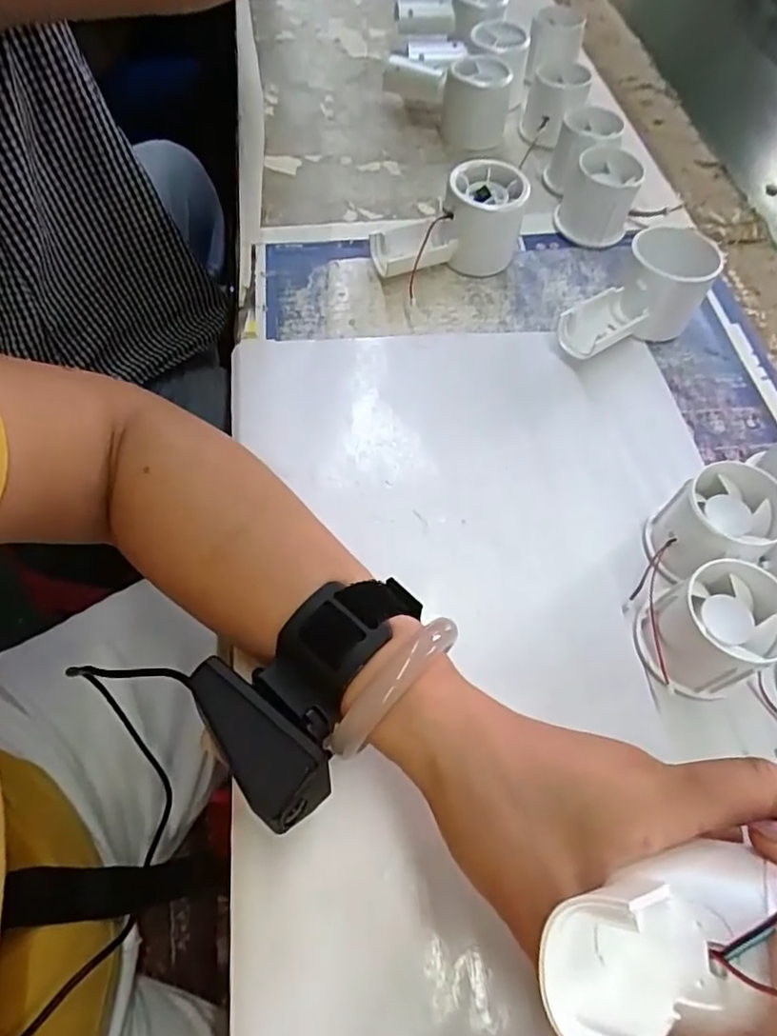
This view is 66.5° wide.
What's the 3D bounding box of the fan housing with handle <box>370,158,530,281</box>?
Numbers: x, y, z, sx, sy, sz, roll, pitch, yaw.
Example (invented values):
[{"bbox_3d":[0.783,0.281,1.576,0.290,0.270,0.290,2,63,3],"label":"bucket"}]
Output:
[{"bbox_3d":[0.045,-0.212,0.437,0.110,0.058,0.053,-22,63,-15],"label":"fan housing with handle"}]

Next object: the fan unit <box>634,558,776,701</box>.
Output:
[{"bbox_3d":[0.159,0.054,0.291,0.053,0.050,0.054,-22,63,-15],"label":"fan unit"}]

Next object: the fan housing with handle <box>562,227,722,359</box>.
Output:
[{"bbox_3d":[0.171,-0.149,0.409,0.113,0.057,0.058,-37,68,-21],"label":"fan housing with handle"}]

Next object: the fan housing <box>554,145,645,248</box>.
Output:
[{"bbox_3d":[0.167,-0.256,0.473,0.054,0.052,0.061,17,60,7],"label":"fan housing"}]

